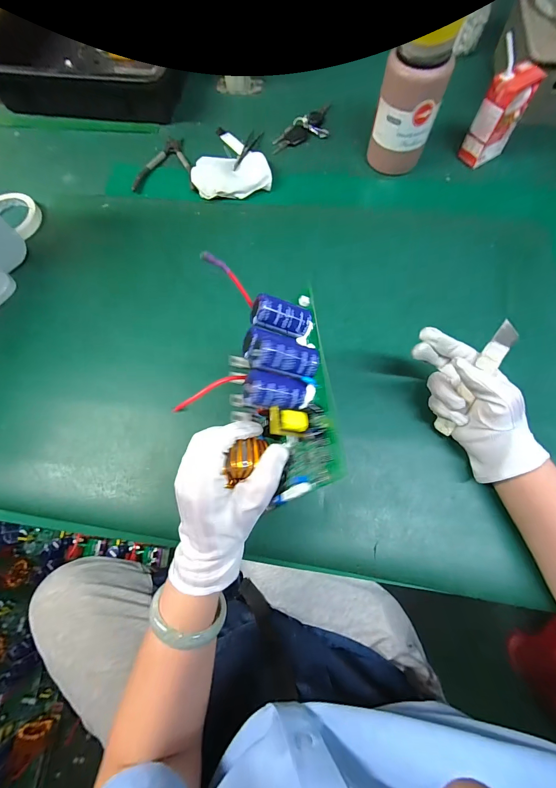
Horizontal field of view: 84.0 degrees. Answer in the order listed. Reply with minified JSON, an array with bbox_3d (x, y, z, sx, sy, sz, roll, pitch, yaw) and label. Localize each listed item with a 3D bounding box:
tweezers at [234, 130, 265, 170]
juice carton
[{"bbox_3d":[-0.055,-0.434,0.550,0.025,0.006,0.138,13,61,6],"label":"tweezers"},{"bbox_3d":[0.338,-0.433,0.466,0.072,0.132,0.049,-31,74,-7],"label":"juice carton"}]

